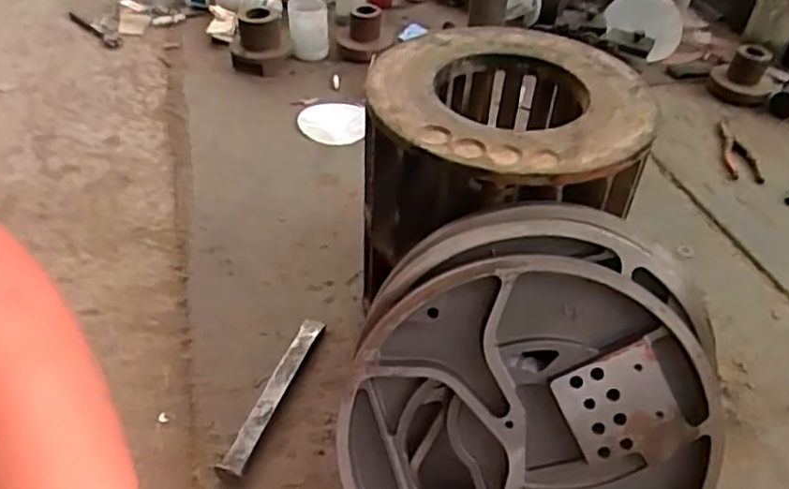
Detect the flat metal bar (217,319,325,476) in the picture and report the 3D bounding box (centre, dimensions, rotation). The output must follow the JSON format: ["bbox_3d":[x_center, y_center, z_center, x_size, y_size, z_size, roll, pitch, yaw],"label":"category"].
[{"bbox_3d":[-0.138,0.166,0.768,0.026,0.009,0.225,18,42,8],"label":"flat metal bar"}]

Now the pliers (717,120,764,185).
[{"bbox_3d":[0.584,-0.170,1.159,0.055,0.015,0.193,5,42,2],"label":"pliers"}]

